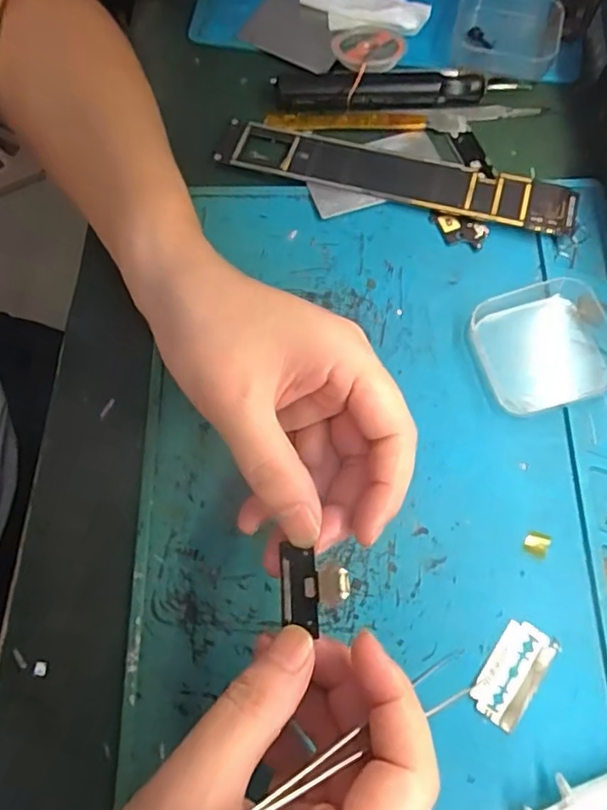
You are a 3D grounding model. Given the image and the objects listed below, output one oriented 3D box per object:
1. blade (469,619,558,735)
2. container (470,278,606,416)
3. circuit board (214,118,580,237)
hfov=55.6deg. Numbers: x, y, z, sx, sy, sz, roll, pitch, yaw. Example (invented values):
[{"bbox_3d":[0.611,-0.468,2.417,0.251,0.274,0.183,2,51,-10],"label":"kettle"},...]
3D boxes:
[{"bbox_3d":[0.090,0.114,0.245,0.022,0.004,0.042,34,75,12],"label":"blade"},{"bbox_3d":[0.123,-0.030,0.288,0.067,0.014,0.061,-18,71,-5],"label":"container"},{"bbox_3d":[0.049,-0.131,0.327,0.202,0.008,0.035,15,71,6],"label":"circuit board"}]

